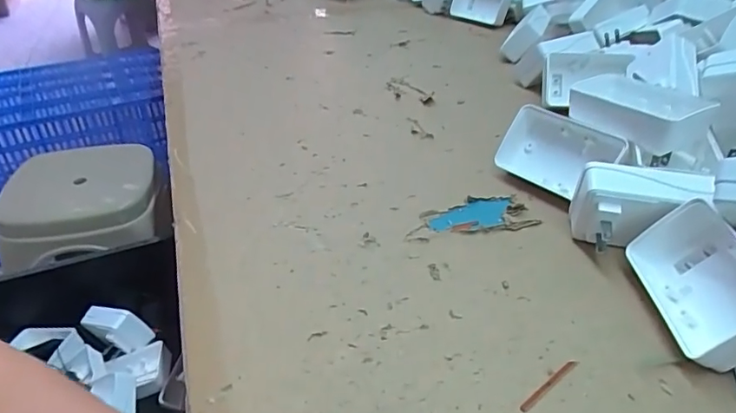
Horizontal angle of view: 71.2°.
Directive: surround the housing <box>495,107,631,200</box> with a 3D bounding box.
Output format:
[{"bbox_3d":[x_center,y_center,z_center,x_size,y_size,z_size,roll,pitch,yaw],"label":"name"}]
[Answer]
[{"bbox_3d":[0.144,-0.039,0.395,0.040,0.051,0.087,-28,44,-34],"label":"housing"}]

